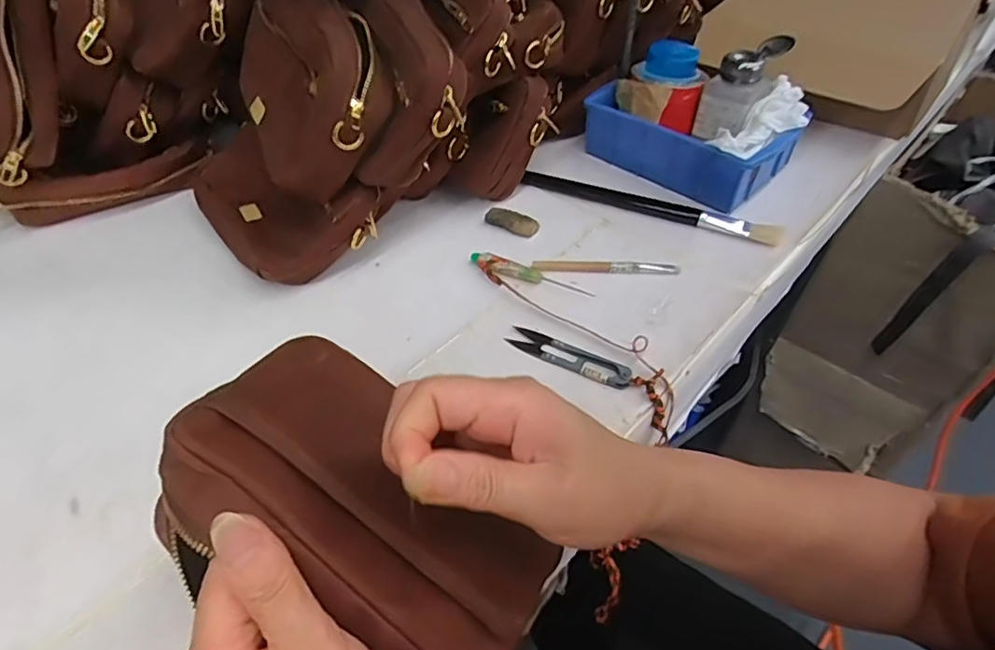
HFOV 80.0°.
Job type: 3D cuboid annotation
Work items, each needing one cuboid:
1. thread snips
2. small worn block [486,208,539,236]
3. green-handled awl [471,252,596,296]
[{"bbox_3d":[0.054,0.023,0.455,0.100,0.005,0.023,25,52,23],"label":"thread snips"},{"bbox_3d":[0.014,-0.101,0.573,0.052,0.010,0.019,17,49,17],"label":"small worn block"},{"bbox_3d":[0.028,-0.046,0.516,0.114,0.012,0.018,15,49,16],"label":"green-handled awl"}]

